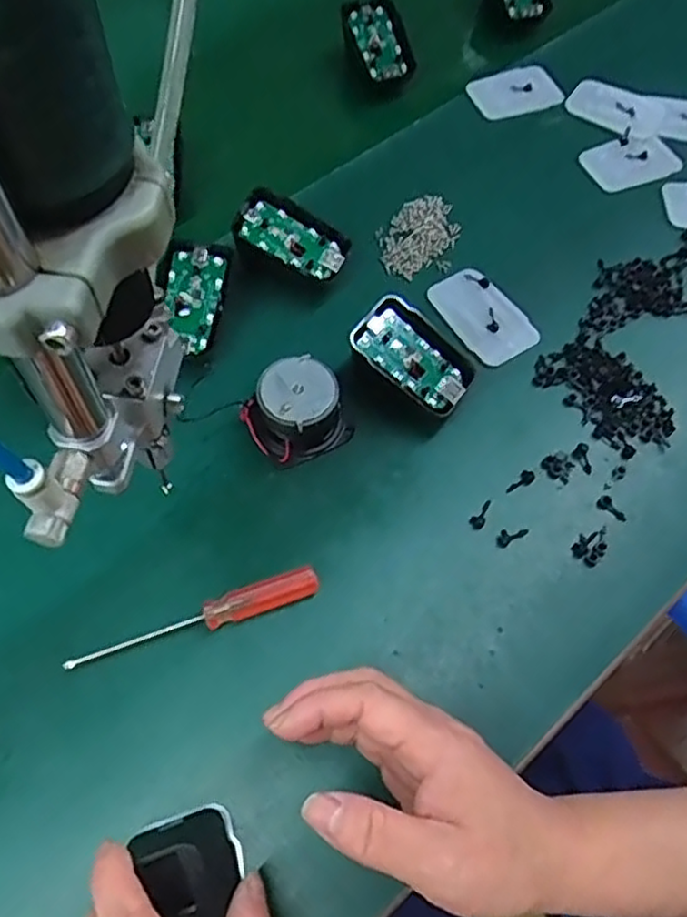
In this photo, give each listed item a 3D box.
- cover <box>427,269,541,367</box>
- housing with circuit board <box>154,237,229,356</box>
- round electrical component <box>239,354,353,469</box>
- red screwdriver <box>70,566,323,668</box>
[{"bbox_3d":[0.090,-0.093,0.443,0.046,0.004,0.069,-30,69,-15],"label":"cover"},{"bbox_3d":[-0.092,-0.097,0.411,0.041,0.008,0.067,10,82,2],"label":"housing with circuit board"},{"bbox_3d":[-0.026,-0.027,0.386,0.050,0.034,0.048,-36,70,-17],"label":"round electrical component"},{"bbox_3d":[-0.072,0.081,0.342,0.125,0.011,0.015,-20,66,-11],"label":"red screwdriver"}]

